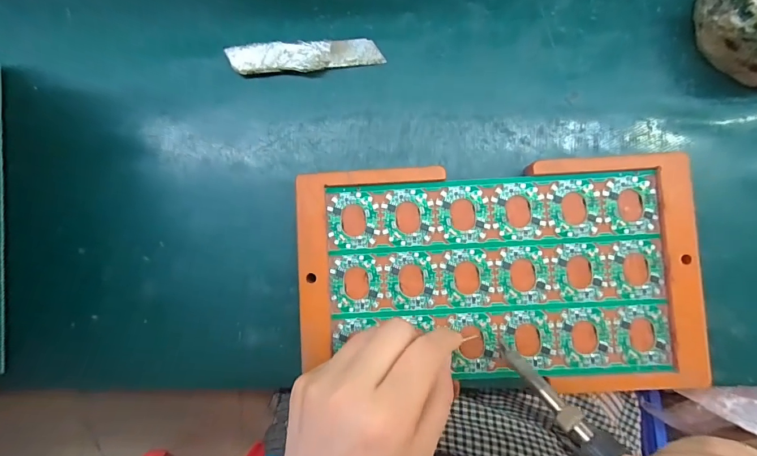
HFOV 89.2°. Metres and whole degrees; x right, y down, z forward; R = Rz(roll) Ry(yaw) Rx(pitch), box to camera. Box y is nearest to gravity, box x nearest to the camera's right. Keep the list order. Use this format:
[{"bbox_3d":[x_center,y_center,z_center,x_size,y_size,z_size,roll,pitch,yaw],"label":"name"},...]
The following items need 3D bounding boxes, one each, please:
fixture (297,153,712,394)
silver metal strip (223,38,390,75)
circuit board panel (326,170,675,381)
[{"bbox_3d":[0.071,0.029,0.235,0.235,0.007,0.135,-3,87,2],"label":"fixture"},{"bbox_3d":[-0.049,-0.114,0.255,0.099,0.007,0.020,-3,87,2],"label":"silver metal strip"},{"bbox_3d":[0.072,0.029,0.236,0.201,0.004,0.119,-3,87,2],"label":"circuit board panel"}]

